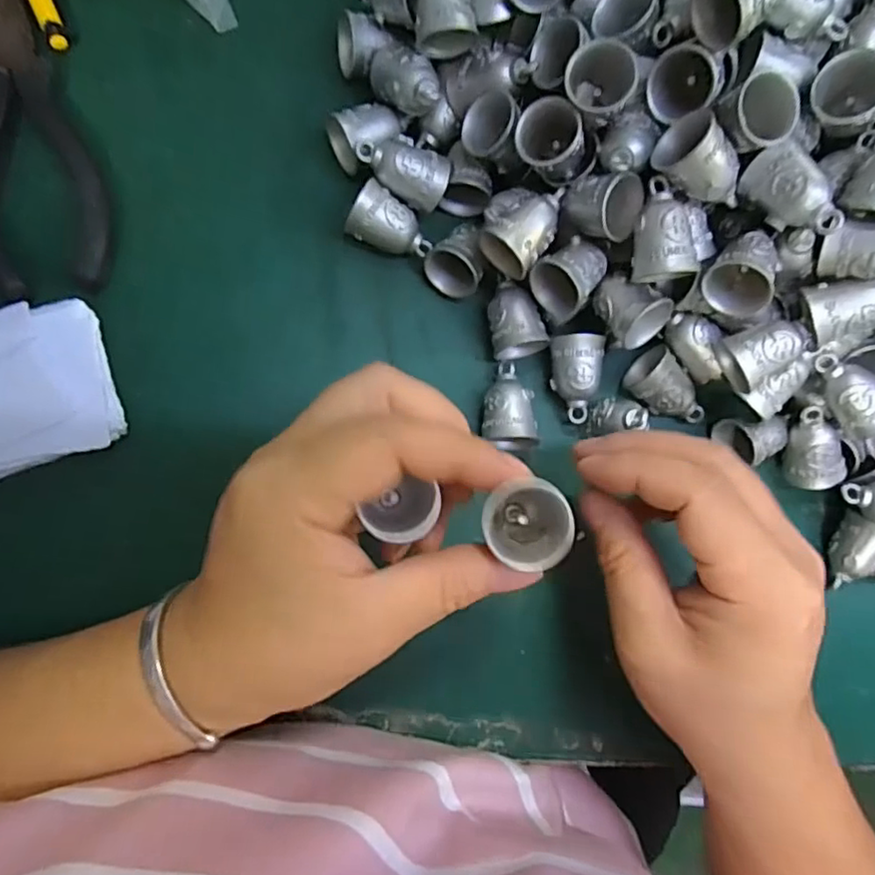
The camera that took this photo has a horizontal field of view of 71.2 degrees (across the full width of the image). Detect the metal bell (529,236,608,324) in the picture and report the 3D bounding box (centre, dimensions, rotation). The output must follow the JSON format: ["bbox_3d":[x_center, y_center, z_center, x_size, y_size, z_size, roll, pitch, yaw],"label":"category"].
[{"bbox_3d":[0.054,-0.064,0.247,0.027,0.020,0.025,-36,91,-8],"label":"metal bell"}]

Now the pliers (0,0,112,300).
[{"bbox_3d":[-0.167,-0.135,0.246,0.050,0.007,0.155,-8,88,-9],"label":"pliers"}]

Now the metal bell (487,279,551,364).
[{"bbox_3d":[0.033,-0.052,0.266,0.022,0.020,0.032,-10,88,-8],"label":"metal bell"}]

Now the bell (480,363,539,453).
[{"bbox_3d":[0.029,-0.013,0.264,0.023,0.018,0.038,-7,87,-8],"label":"bell"}]

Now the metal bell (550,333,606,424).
[{"bbox_3d":[0.059,-0.026,0.270,0.022,0.020,0.037,4,86,-7],"label":"metal bell"}]

